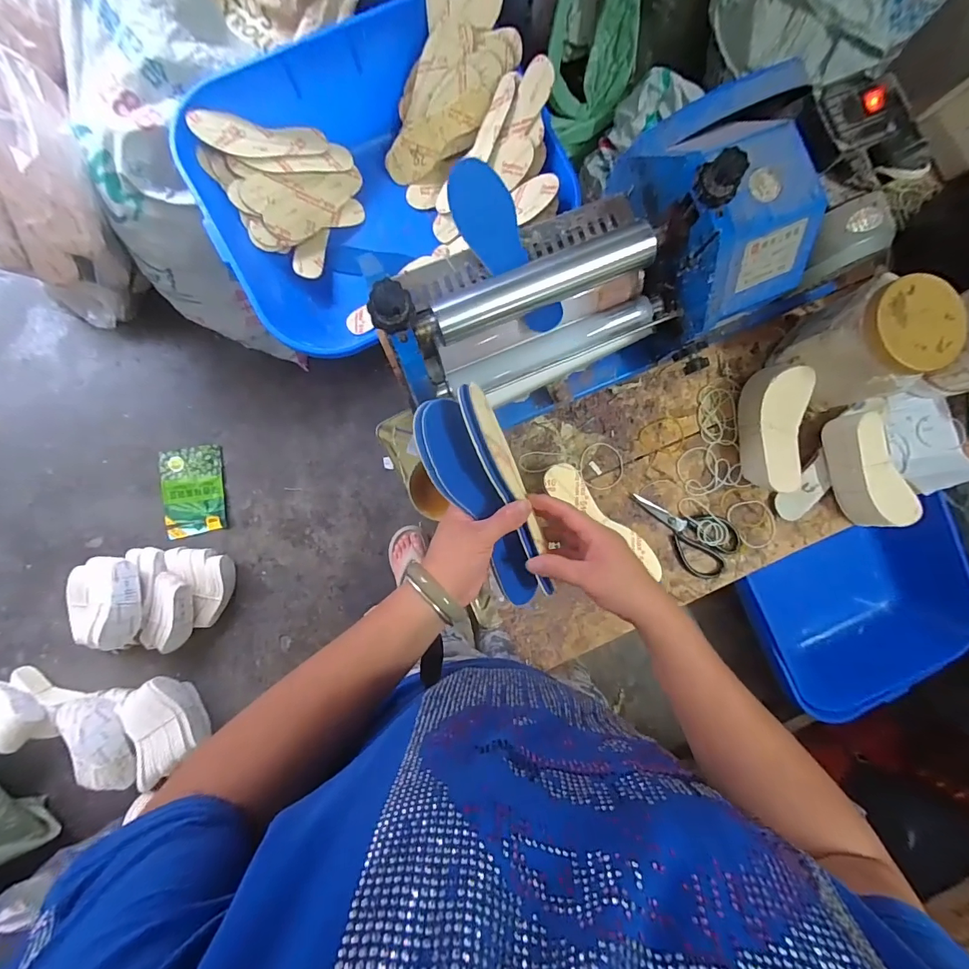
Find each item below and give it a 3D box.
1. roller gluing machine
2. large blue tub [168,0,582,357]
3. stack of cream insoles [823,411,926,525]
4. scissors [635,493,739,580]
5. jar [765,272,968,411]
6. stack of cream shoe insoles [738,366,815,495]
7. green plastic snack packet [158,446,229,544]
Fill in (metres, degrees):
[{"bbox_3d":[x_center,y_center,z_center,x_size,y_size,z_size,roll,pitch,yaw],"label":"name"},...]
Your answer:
[{"bbox_3d":[0.190,-0.288,0.515,0.595,0.244,0.256,-26,89,-1],"label":"roller gluing machine"},{"bbox_3d":[-0.201,-0.568,0.831,0.606,0.194,0.477,-35,89,-1],"label":"large blue tub"},{"bbox_3d":[0.573,-0.024,0.648,0.081,0.070,0.179,-18,89,0],"label":"stack of cream insoles"},{"bbox_3d":[0.303,0.067,0.671,0.168,0.009,0.089,36,89,0],"label":"scissors"},{"bbox_3d":[0.517,-0.191,0.609,0.120,0.175,0.107,45,89,1],"label":"jar"},{"bbox_3d":[0.426,-0.081,0.648,0.069,0.070,0.178,2,89,0],"label":"stack of cream shoe insoles"},{"bbox_3d":[-0.854,0.019,1.294,0.171,0.010,0.255,-7,87,-11],"label":"green plastic snack packet"}]

